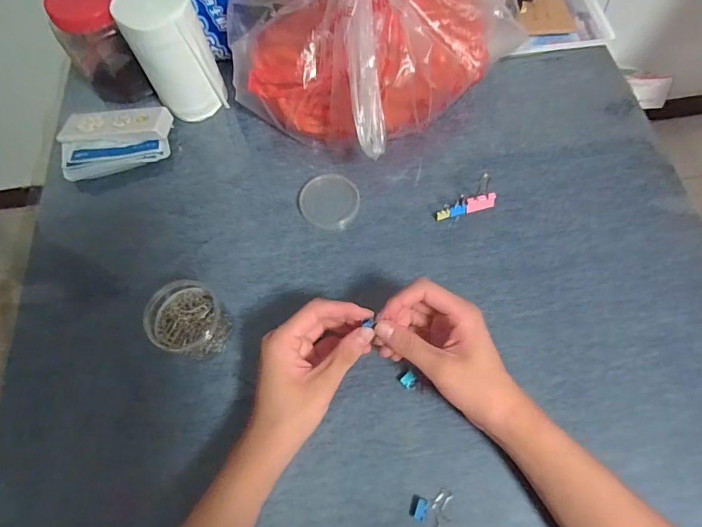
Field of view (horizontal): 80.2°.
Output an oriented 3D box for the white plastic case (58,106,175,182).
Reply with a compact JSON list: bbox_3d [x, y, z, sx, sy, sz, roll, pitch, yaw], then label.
[{"bbox_3d":[-0.291,-0.154,0.516,0.126,0.028,0.093,-9,65,-2],"label":"white plastic case"}]

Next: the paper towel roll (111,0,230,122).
[{"bbox_3d":[-0.210,-0.249,0.498,0.082,0.137,0.070,-26,66,-10],"label":"paper towel roll"}]

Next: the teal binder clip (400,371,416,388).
[{"bbox_3d":[0.055,0.110,0.392,0.013,0.004,0.013,36,71,17],"label":"teal binder clip"}]

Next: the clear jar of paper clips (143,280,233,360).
[{"bbox_3d":[-0.158,0.052,0.403,0.065,0.041,0.077,-28,67,-11],"label":"clear jar of paper clips"}]

